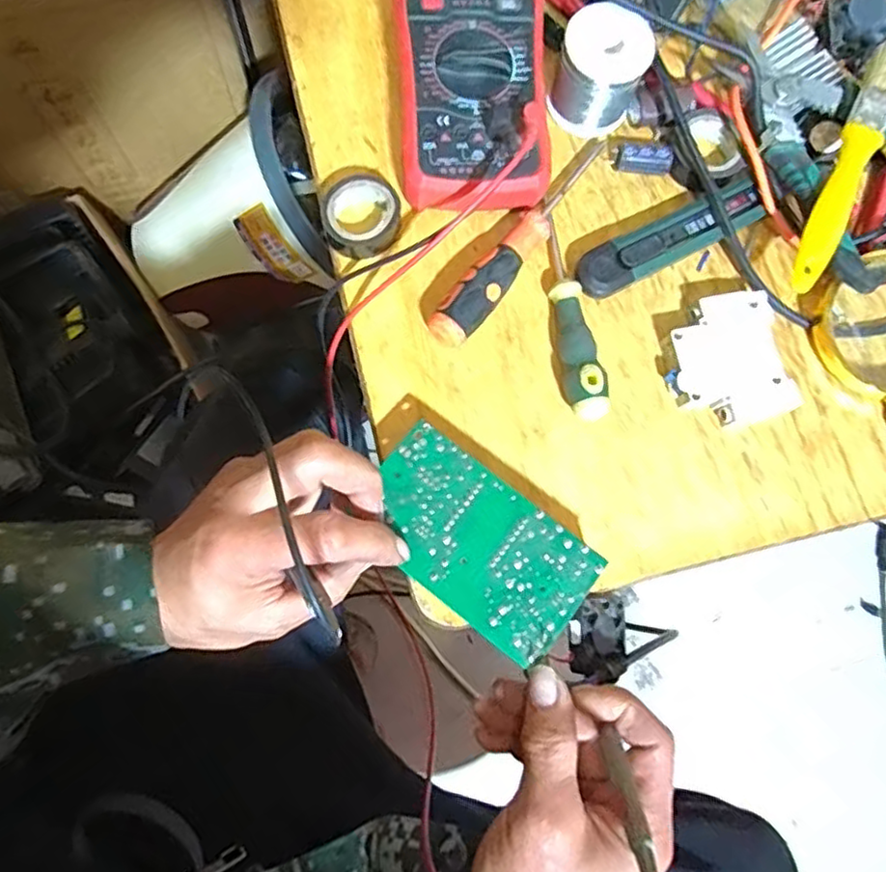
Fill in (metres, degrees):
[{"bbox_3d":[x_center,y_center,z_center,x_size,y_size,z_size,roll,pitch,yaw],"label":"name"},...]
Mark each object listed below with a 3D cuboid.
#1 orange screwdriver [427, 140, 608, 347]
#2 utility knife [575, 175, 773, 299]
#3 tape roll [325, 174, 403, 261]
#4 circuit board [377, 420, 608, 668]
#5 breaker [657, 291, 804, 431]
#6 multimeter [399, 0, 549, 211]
[{"bbox_3d":[0.051,-0.119,0.395,0.024,0.023,0.170,39,79,3],"label":"orange screwdriver"},{"bbox_3d":[0.142,-0.123,0.405,0.130,0.016,0.029,-28,83,-9],"label":"utility knife"},{"bbox_3d":[-0.048,-0.132,0.396,0.046,0.021,0.044,1,79,-5],"label":"tape roll"},{"bbox_3d":[0.016,0.054,0.340,0.121,0.005,0.069,37,78,8],"label":"circuit board"},{"bbox_3d":[0.167,-0.046,0.390,0.069,0.017,0.075,-10,81,-7],"label":"breaker"},{"bbox_3d":[0.015,-0.226,0.399,0.088,0.050,0.184,-2,80,-5],"label":"multimeter"}]

